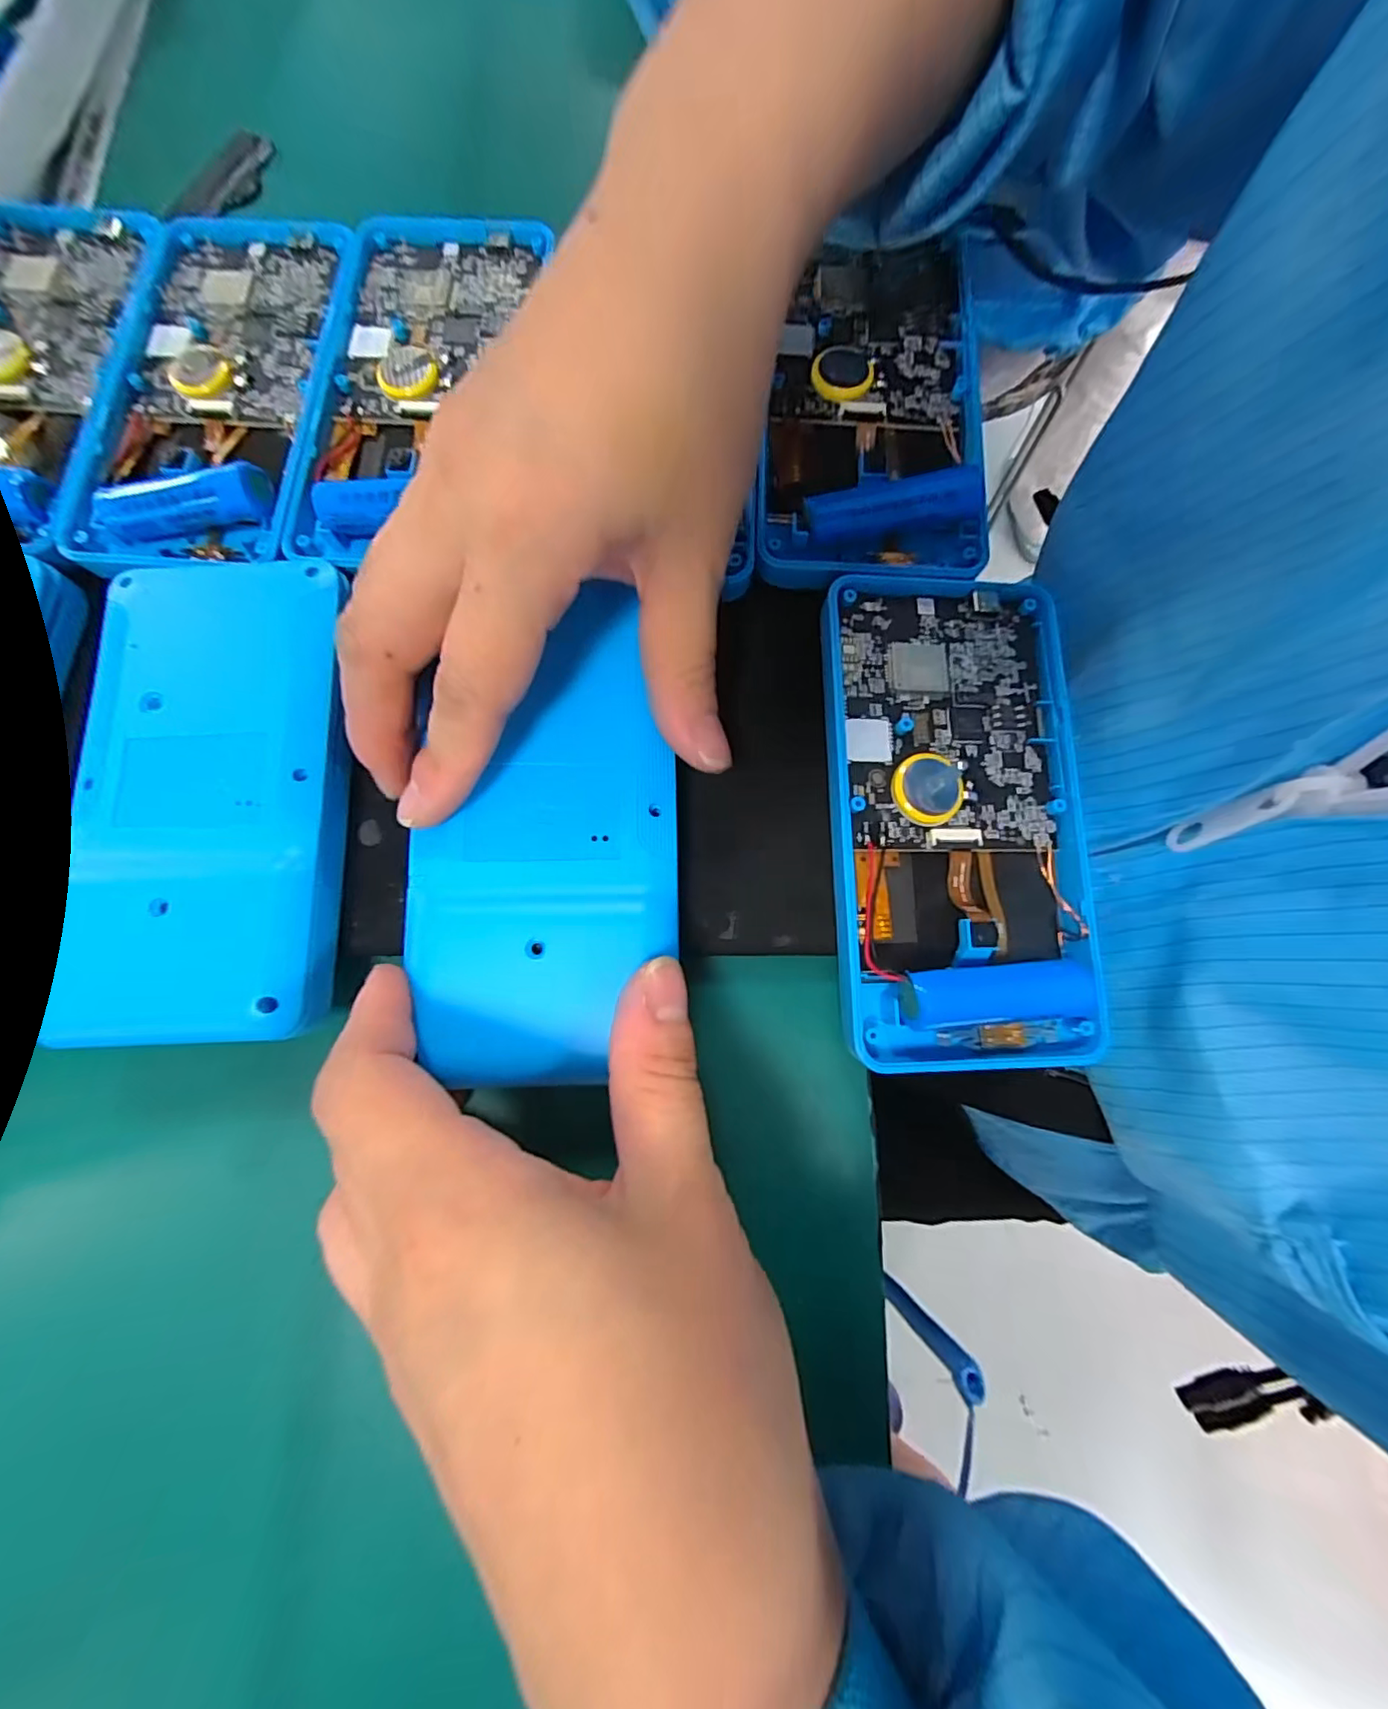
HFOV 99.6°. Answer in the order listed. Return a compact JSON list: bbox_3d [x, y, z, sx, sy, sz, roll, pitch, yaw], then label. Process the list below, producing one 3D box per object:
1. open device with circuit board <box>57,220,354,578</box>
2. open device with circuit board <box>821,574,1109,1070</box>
[{"bbox_3d":[-0.160,-0.157,0.195,0.074,0.018,0.131,2,79,3],"label":"open device with circuit board"},{"bbox_3d":[0.074,-0.012,0.170,0.070,0.027,0.137,0,79,2],"label":"open device with circuit board"}]

